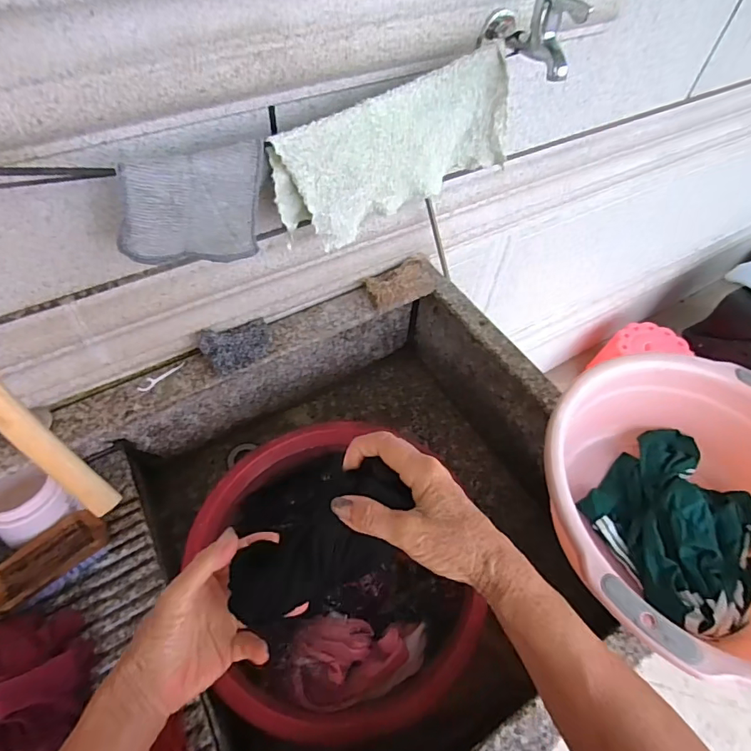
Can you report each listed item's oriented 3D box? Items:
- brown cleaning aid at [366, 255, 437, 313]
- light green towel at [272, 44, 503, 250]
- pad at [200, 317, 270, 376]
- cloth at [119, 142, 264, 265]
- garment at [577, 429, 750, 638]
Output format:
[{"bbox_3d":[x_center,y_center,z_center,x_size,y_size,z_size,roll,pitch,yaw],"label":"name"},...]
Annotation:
[{"bbox_3d":[0.042,-0.146,0.749,0.114,0.036,0.056,-27,61,-21],"label":"brown cleaning aid"},{"bbox_3d":[0.022,-0.247,0.533,0.280,0.160,0.029,-22,59,-19],"label":"light green towel"},{"bbox_3d":[-0.188,-0.041,0.661,0.094,0.015,0.062,-17,91,-30],"label":"pad"},{"bbox_3d":[-0.174,-0.159,0.457,0.126,0.117,0.016,-13,53,-29],"label":"cloth"},{"bbox_3d":[0.340,0.157,0.521,0.183,0.052,0.182,-24,60,-20],"label":"garment"}]

